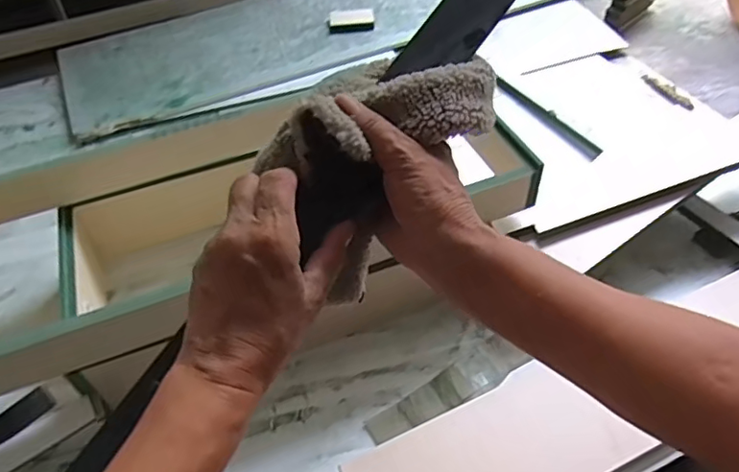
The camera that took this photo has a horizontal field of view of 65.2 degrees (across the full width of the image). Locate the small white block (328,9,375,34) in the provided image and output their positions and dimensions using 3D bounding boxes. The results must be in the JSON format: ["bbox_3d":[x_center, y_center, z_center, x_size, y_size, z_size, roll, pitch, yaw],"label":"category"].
[{"bbox_3d":[-0.037,-0.455,1.224,0.097,0.031,0.043,-4,50,0],"label":"small white block"}]

